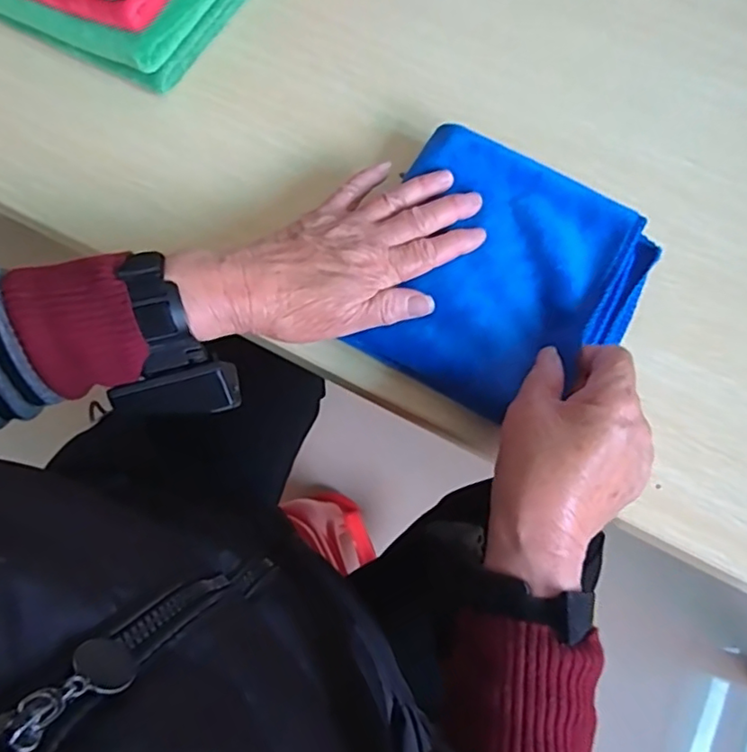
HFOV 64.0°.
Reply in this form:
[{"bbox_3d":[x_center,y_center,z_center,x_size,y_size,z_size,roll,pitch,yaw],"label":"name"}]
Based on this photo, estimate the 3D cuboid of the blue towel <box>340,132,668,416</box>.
[{"bbox_3d":[0.083,-0.061,0.380,0.161,0.032,0.162,25,73,7],"label":"blue towel"}]

